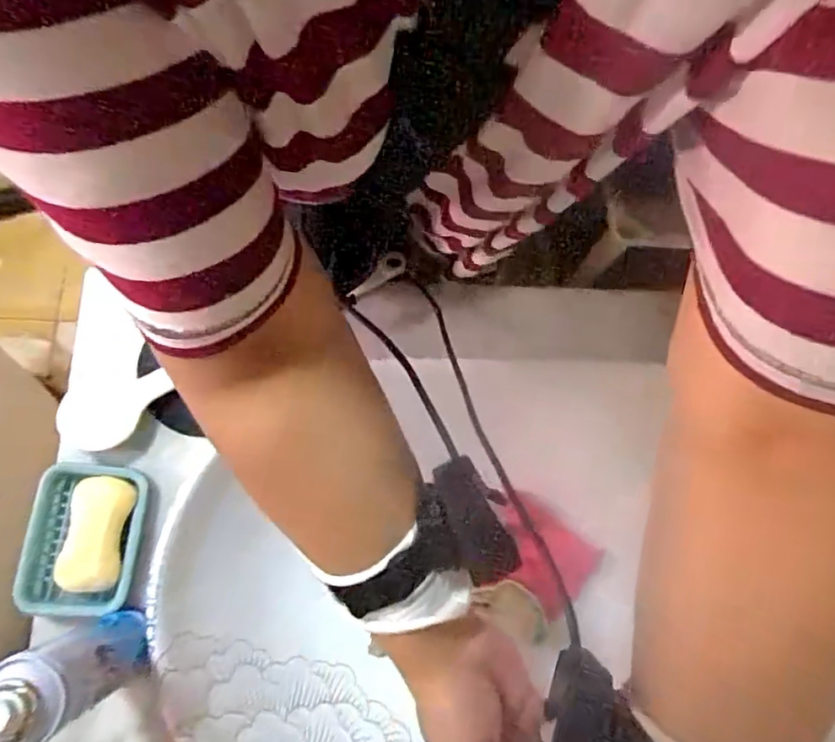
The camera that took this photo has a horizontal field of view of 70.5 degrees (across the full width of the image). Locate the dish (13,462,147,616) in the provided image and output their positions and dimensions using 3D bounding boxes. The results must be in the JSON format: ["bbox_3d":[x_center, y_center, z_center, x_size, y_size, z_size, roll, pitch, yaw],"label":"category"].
[{"bbox_3d":[-0.277,0.138,0.492,0.082,0.039,0.120,2,74,0],"label":"dish"}]

